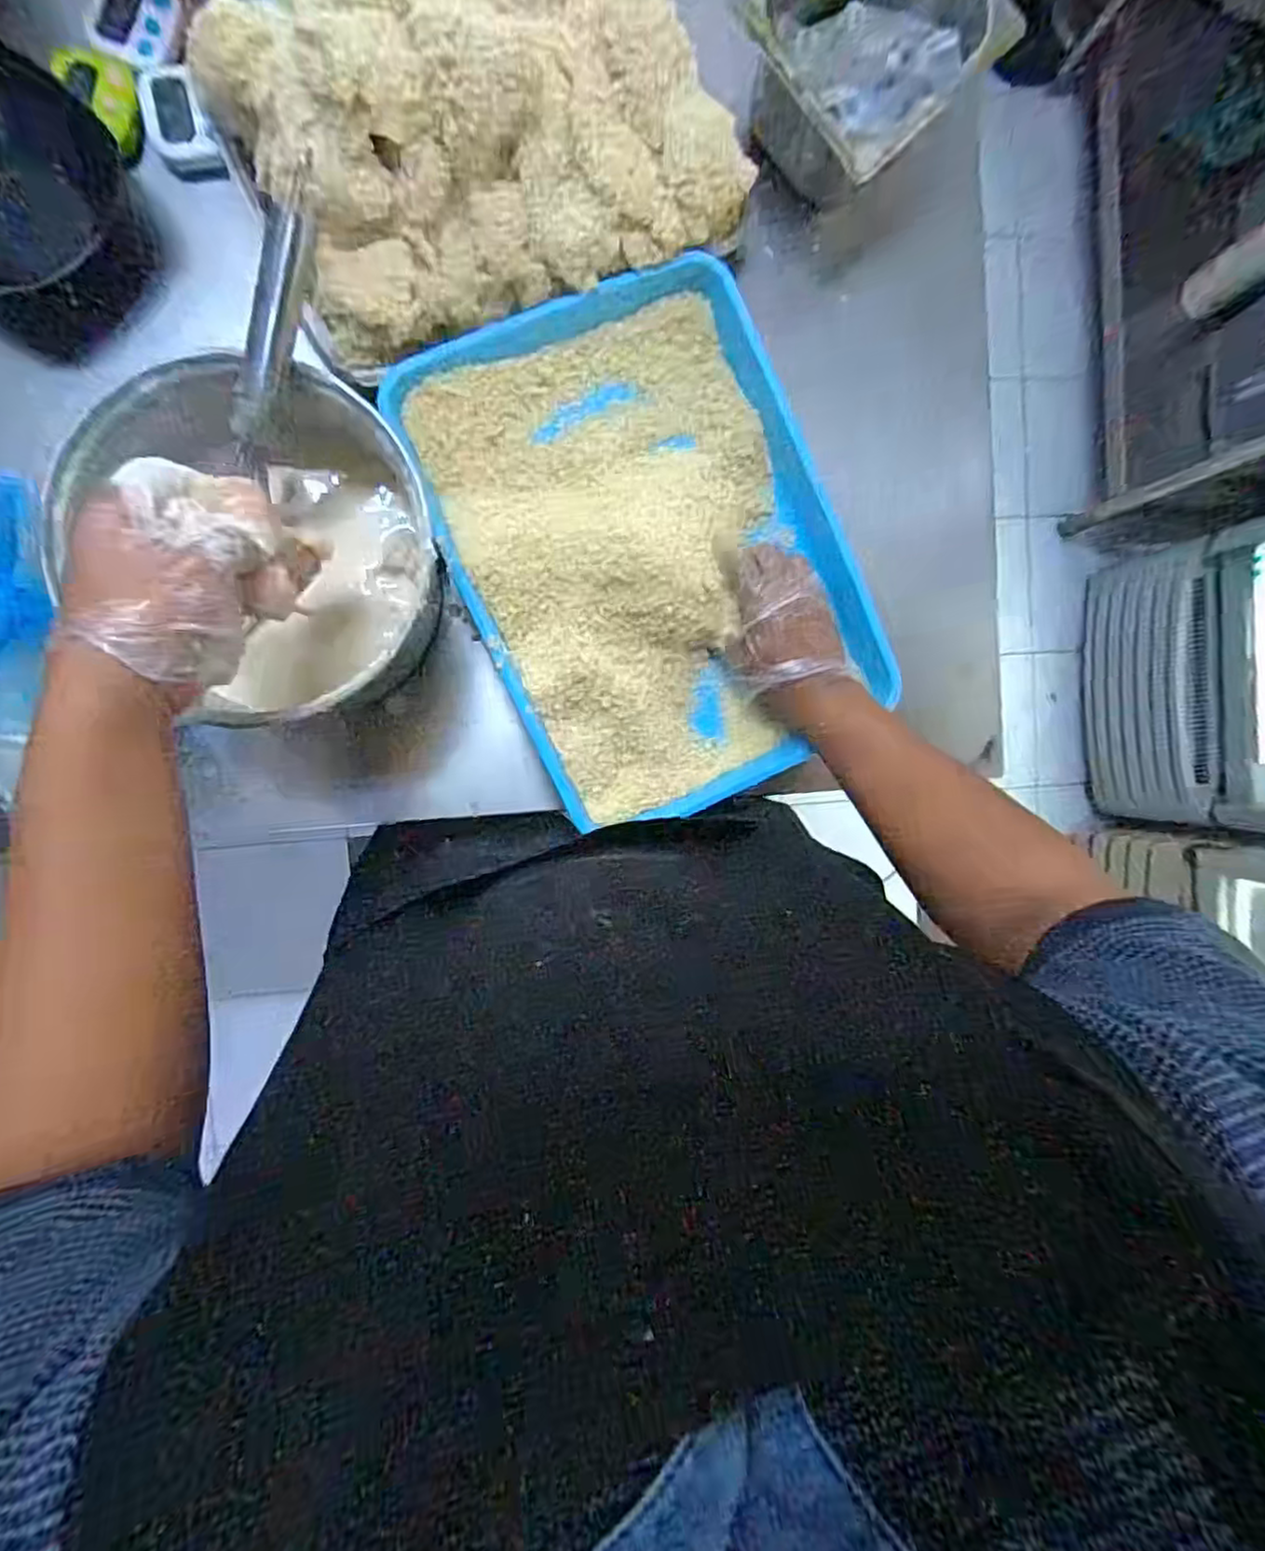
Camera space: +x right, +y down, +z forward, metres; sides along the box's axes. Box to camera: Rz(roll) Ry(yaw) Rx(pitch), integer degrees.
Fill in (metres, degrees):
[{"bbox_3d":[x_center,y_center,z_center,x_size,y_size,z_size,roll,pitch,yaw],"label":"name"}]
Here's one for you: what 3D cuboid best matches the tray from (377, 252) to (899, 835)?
[{"bbox_3d":[0.017,-0.182,0.559,0.298,0.051,0.406,-25,95,-5],"label":"tray"}]

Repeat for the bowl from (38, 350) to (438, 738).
[{"bbox_3d":[-0.259,-0.161,0.486,0.222,0.117,0.218,0,92,-7],"label":"bowl"}]

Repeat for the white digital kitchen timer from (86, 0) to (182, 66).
[{"bbox_3d":[-0.379,-0.581,0.521,0.057,0.011,0.070,13,91,-7],"label":"white digital kitchen timer"}]

